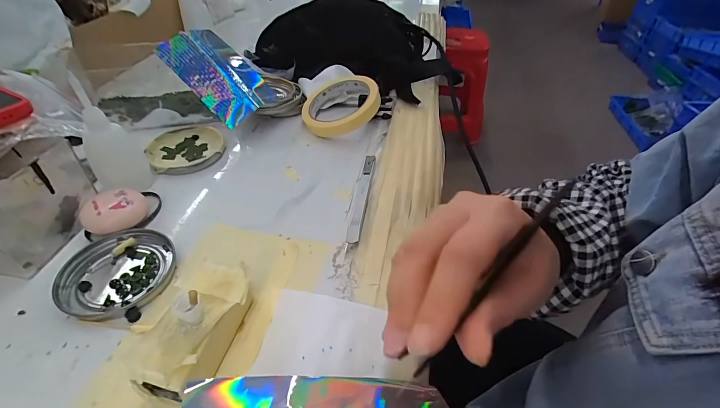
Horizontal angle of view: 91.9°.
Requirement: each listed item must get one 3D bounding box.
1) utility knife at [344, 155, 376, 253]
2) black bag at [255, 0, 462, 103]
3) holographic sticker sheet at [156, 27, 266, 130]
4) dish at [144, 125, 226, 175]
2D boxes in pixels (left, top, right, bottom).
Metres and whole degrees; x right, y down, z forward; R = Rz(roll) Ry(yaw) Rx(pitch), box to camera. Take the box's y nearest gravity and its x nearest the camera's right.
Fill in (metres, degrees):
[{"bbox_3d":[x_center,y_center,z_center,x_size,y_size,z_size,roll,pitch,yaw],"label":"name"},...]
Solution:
[{"bbox_3d":[0.002,-0.009,0.337,0.013,0.010,0.129,7,43,5],"label":"utility knife"},{"bbox_3d":[-0.016,-0.246,0.531,0.325,0.090,0.201,9,43,7],"label":"black bag"},{"bbox_3d":[-0.160,-0.149,0.398,0.126,0.014,0.071,44,72,1],"label":"holographic sticker sheet"},{"bbox_3d":[-0.195,-0.063,0.390,0.077,0.012,0.079,1,43,-1],"label":"dish"}]

